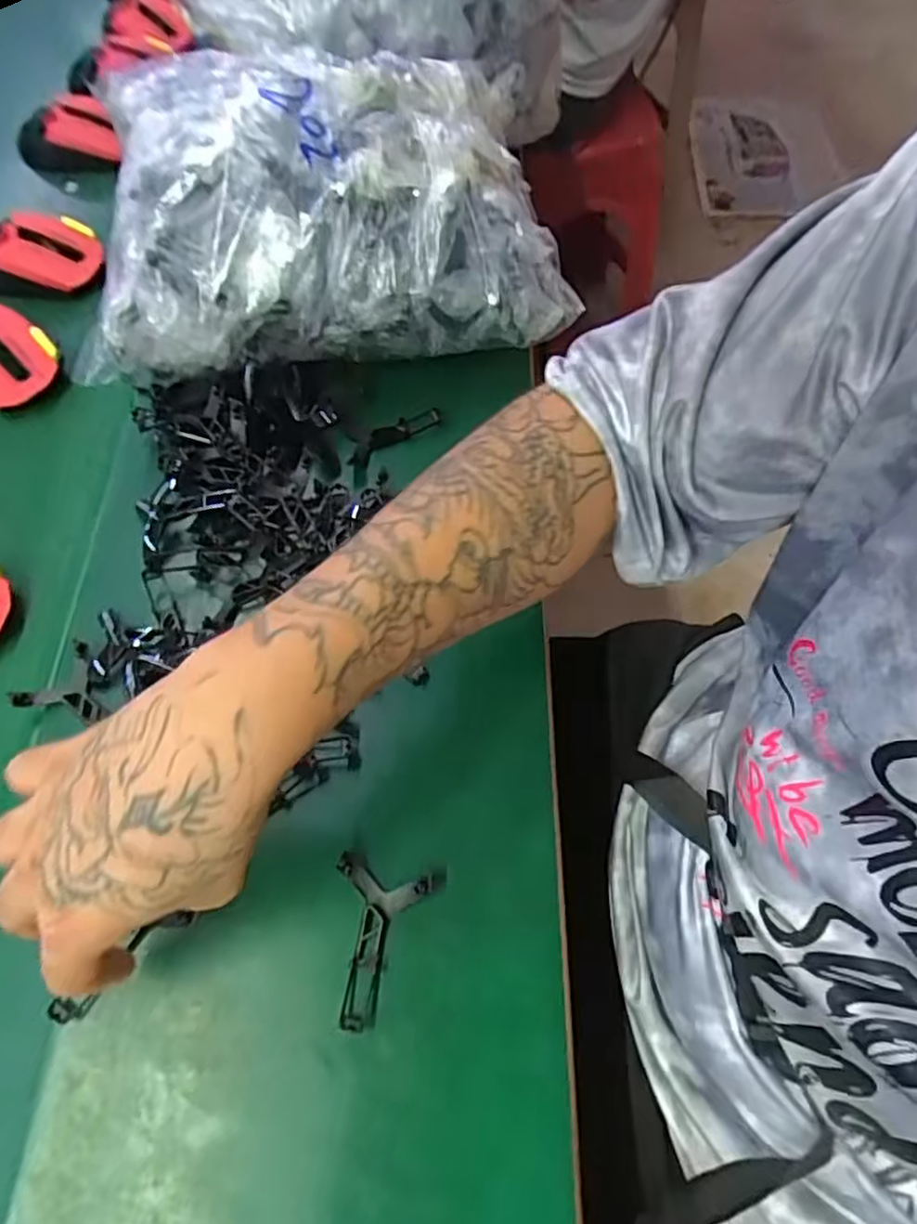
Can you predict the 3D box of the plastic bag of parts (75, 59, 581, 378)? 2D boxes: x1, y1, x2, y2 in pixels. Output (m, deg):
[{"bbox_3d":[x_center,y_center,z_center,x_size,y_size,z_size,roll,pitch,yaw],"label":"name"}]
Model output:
[{"bbox_3d":[-0.095,-0.269,0.474,0.310,0.144,0.175,-13,65,-6],"label":"plastic bag of parts"}]

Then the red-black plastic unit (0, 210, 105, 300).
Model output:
[{"bbox_3d":[-0.344,-0.294,0.561,0.111,0.039,0.063,5,64,1],"label":"red-black plastic unit"}]

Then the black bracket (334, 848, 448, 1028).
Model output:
[{"bbox_3d":[-0.040,0.167,0.347,0.054,0.018,0.077,7,64,4],"label":"black bracket"}]

